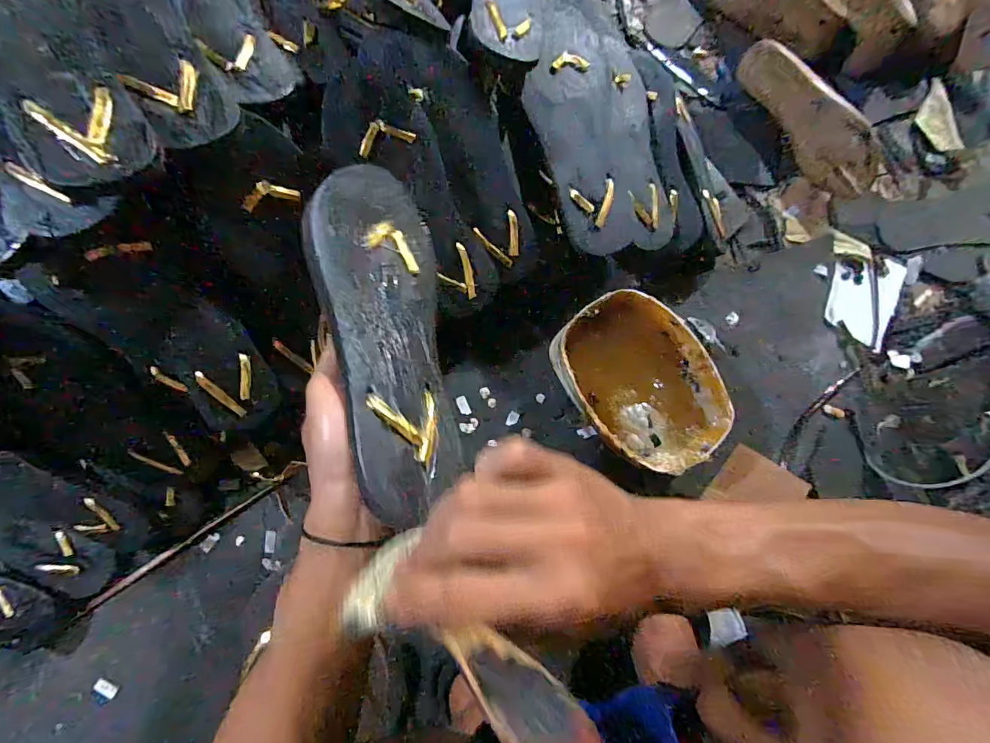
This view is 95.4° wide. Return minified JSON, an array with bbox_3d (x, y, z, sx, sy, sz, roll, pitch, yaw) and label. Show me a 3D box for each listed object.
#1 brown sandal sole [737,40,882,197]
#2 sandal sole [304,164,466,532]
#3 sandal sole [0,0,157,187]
[{"bbox_3d":[0.393,-0.314,0.563,0.227,0.047,0.073,46,129,-4],"label":"brown sandal sole"},{"bbox_3d":[-0.068,-0.029,0.275,0.009,0.091,0.229,-28,62,38],"label":"sandal sole"},{"bbox_3d":[-0.303,-0.210,0.293,0.074,0.016,0.209,-34,84,-27],"label":"sandal sole"}]

